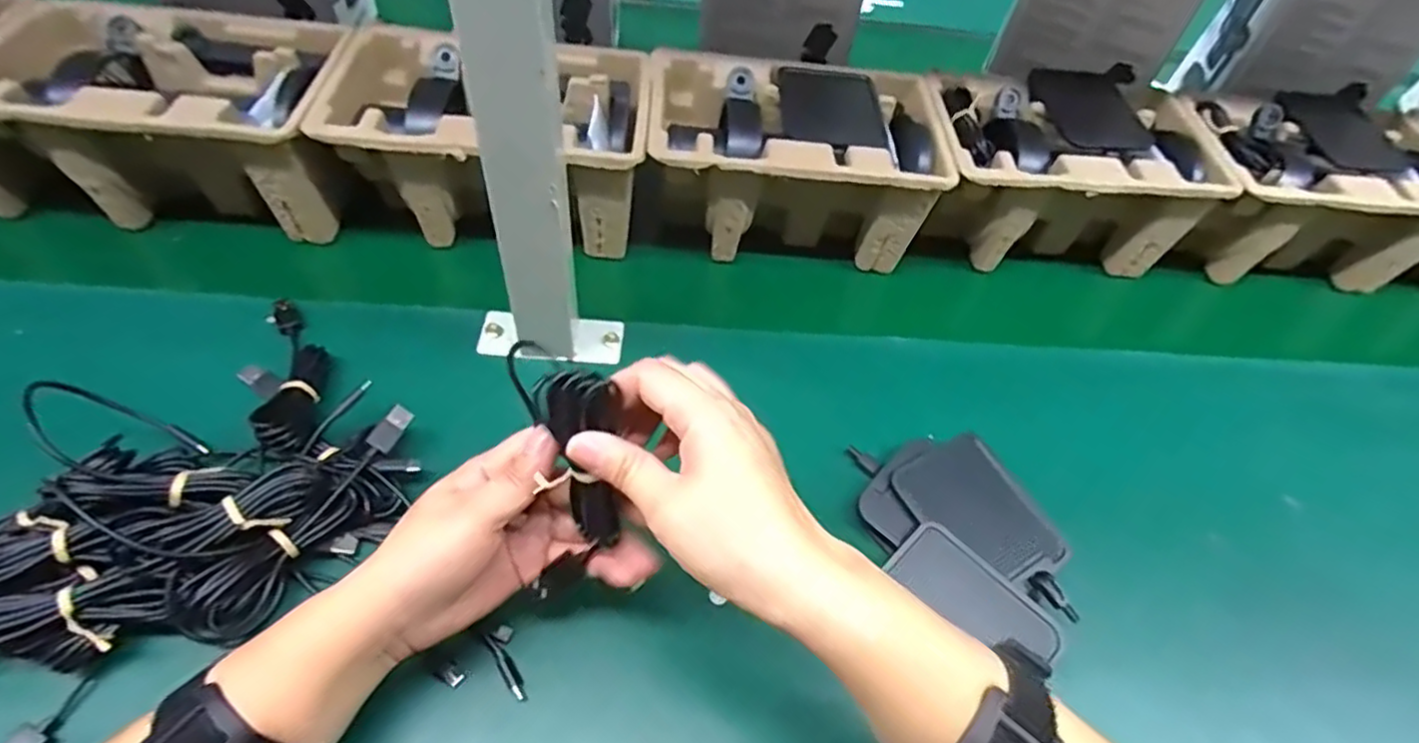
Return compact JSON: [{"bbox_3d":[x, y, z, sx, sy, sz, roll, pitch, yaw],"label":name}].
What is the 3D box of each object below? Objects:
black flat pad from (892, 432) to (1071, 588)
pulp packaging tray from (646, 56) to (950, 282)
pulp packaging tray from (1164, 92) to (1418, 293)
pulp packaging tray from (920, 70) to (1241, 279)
[{"bbox_3d":[0.170,0.088,0.420,0.070,0.010,0.097,-25,59,-21],"label":"black flat pad"},{"bbox_3d":[0.063,-0.168,0.550,0.227,0.111,0.138,1,54,-4],"label":"pulp packaging tray"},{"bbox_3d":[0.515,-0.157,0.596,0.236,0.107,0.144,2,54,-3],"label":"pulp packaging tray"},{"bbox_3d":[0.287,-0.167,0.574,0.226,0.104,0.150,-2,54,-6],"label":"pulp packaging tray"}]

